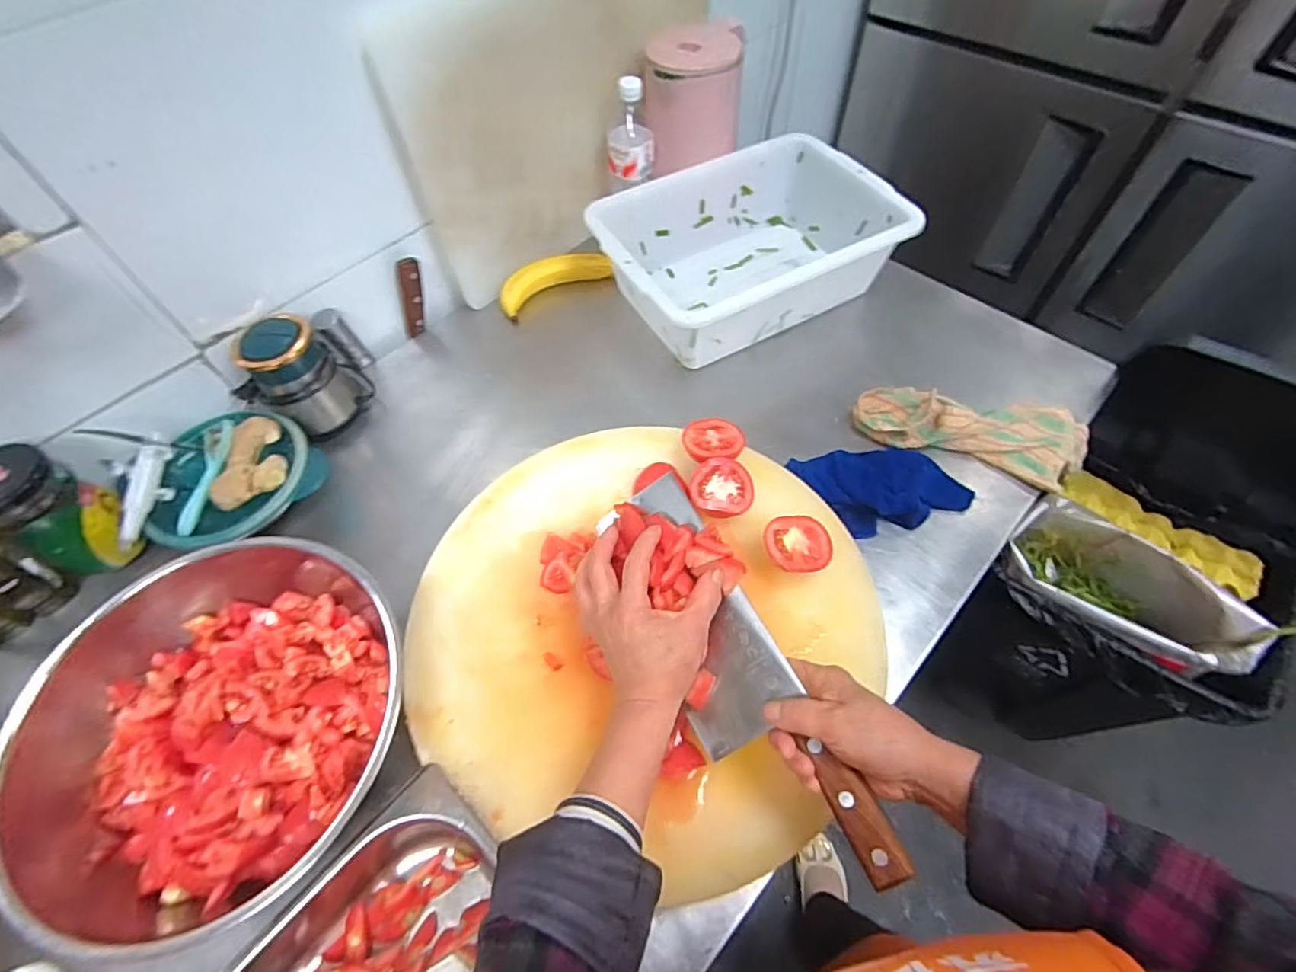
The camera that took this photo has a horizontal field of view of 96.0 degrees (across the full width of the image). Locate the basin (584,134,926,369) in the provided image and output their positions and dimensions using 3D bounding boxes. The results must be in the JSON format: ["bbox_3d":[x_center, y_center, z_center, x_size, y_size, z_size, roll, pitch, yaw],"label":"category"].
[{"bbox_3d":[0.136,-0.341,0.851,0.394,0.123,0.268,-25,60,-13],"label":"basin"}]

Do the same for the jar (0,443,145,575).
[{"bbox_3d":[-0.623,0.027,0.622,0.092,0.139,0.079,-16,59,-8],"label":"jar"}]

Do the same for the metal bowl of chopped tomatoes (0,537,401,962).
[{"bbox_3d":[-0.368,0.216,0.528,0.316,0.111,0.301,-1,58,2],"label":"metal bowl of chopped tomatoes"}]

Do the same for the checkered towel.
[{"bbox_3d":[0.398,-0.076,0.719,0.264,0.032,0.126,22,61,15],"label":"checkered towel"}]

